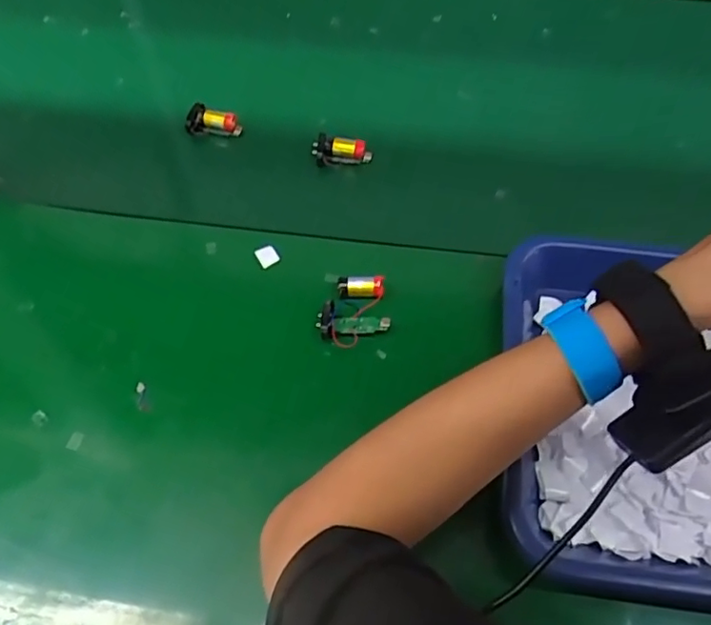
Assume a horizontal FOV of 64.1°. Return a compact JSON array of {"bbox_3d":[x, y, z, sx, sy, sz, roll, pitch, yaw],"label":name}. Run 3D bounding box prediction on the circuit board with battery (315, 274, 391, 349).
[{"bbox_3d":[-0.003,0.002,0.446,0.055,0.022,0.061,-5,61,-3],"label":"circuit board with battery"}]

